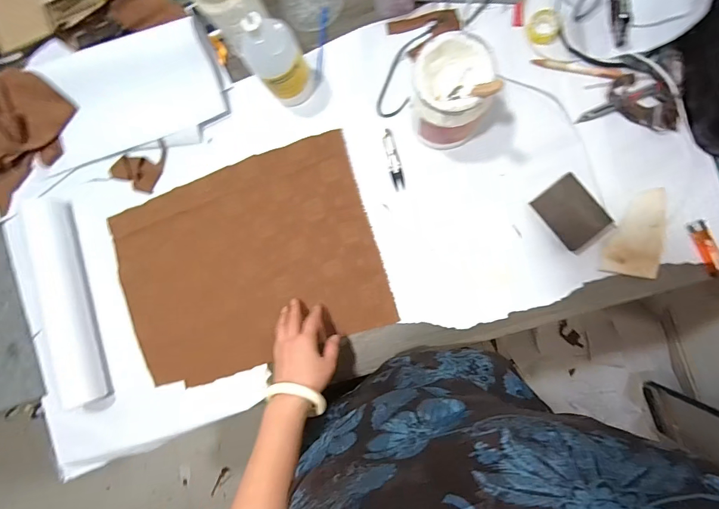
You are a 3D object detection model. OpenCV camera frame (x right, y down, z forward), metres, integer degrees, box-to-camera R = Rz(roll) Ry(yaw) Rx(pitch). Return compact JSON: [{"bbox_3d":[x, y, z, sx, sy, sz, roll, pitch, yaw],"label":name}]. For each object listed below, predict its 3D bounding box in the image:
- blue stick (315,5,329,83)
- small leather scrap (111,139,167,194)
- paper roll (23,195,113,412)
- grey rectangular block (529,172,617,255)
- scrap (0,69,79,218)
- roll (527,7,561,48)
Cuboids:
[{"bbox_3d":[-0.067,-0.365,0.649,0.013,0.012,0.132,6,90,6],"label":"blue stick"},{"bbox_3d":[-0.399,-0.171,0.687,0.084,0.009,0.100,30,93,6],"label":"small leather scrap"},{"bbox_3d":[-0.529,0.086,0.669,0.067,0.051,0.372,-13,88,6],"label":"paper roll"},{"bbox_3d":[0.339,-0.065,0.588,0.086,0.021,0.113,-38,86,5],"label":"grey rectangular block"},{"bbox_3d":[-0.648,-0.216,0.681,0.171,0.053,0.253,42,94,5],"label":"scrap"},{"bbox_3d":[0.297,-0.368,0.603,0.048,0.011,0.055,-12,89,6],"label":"roll"}]

